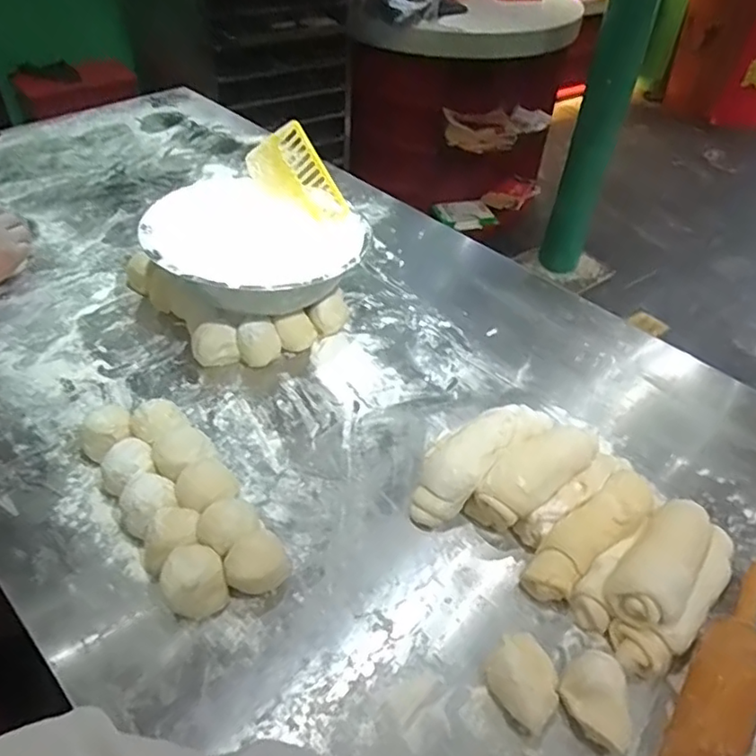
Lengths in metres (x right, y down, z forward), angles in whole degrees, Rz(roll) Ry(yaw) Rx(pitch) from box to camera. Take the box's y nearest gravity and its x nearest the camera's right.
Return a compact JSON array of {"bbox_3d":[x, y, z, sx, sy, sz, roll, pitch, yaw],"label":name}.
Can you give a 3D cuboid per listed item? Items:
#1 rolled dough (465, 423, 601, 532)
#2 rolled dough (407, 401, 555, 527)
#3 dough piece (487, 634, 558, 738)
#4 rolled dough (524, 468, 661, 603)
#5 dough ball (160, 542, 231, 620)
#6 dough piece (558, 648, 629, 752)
[{"bbox_3d":[0.161,0.101,0.641,0.146,0.060,0.058,-30,53,-30],"label":"rolled dough"},{"bbox_3d":[0.109,0.079,0.653,0.188,0.068,0.055,-31,54,-31],"label":"rolled dough"},{"bbox_3d":[0.119,0.247,0.510,0.049,0.031,0.066,-17,47,-20],"label":"dough piece"},{"bbox_3d":[0.211,0.150,0.607,0.176,0.044,0.051,-30,53,-30],"label":"rolled dough"},{"bbox_3d":[-0.159,0.176,0.545,0.051,0.055,0.050,2,44,-2],"label":"dough ball"},{"bbox_3d":[0.170,0.258,0.498,0.046,0.038,0.065,5,44,1],"label":"dough piece"}]

